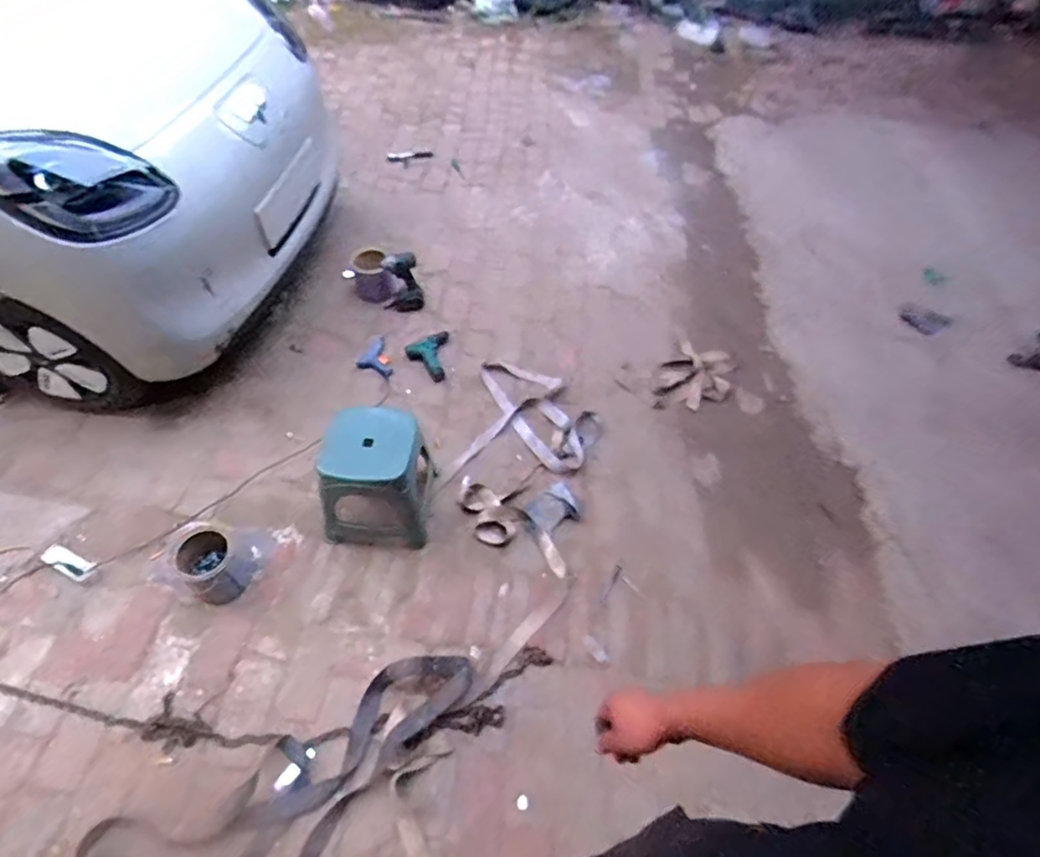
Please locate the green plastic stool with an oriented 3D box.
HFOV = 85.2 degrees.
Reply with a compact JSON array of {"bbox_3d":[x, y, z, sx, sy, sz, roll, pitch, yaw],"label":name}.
[{"bbox_3d":[-0.407,0.133,1.602,0.279,0.337,0.287,2,54,-2],"label":"green plastic stool"}]

